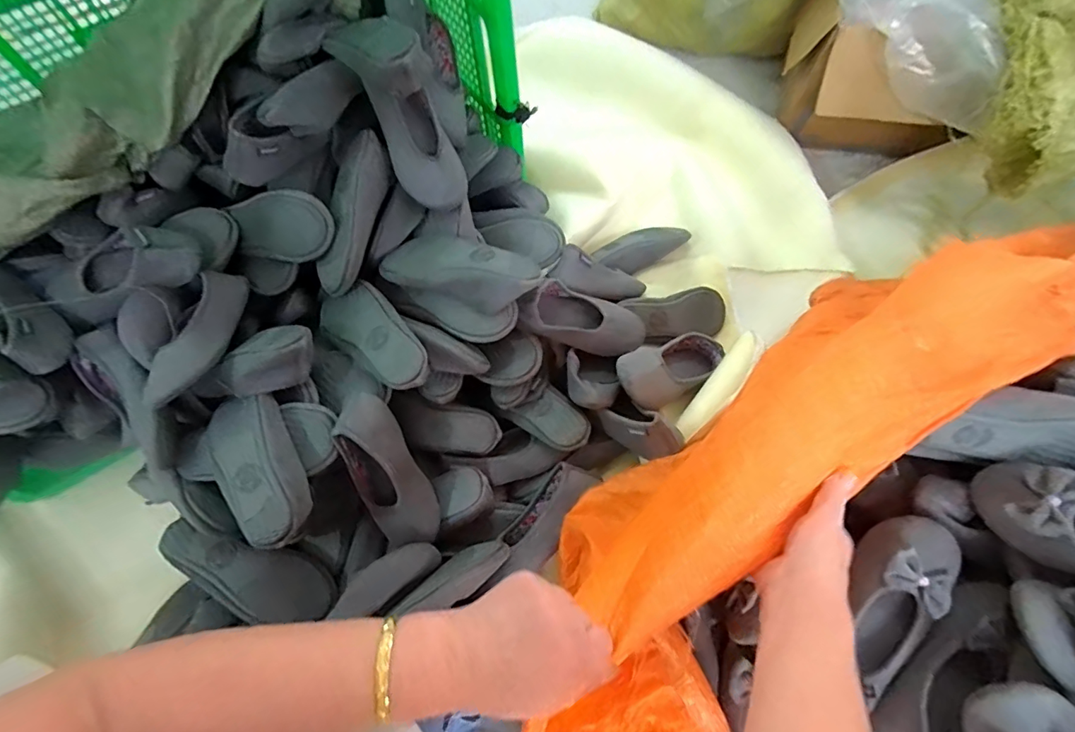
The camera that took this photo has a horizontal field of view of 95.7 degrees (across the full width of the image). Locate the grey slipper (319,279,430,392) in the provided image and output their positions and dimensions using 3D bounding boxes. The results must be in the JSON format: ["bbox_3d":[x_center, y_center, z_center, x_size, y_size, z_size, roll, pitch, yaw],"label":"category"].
[{"bbox_3d":[-0.233,-0.045,0.692,0.092,0.061,0.231,-43,58,-16],"label":"grey slipper"}]

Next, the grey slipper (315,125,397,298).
[{"bbox_3d":[-0.274,-0.223,0.711,0.084,0.053,0.236,10,83,7],"label":"grey slipper"}]

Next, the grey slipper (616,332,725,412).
[{"bbox_3d":[0.208,0.001,0.767,0.212,0.064,0.101,-23,62,-41],"label":"grey slipper"}]

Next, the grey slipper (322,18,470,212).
[{"bbox_3d":[-0.177,-0.337,0.669,0.088,0.242,0.077,-31,32,-11],"label":"grey slipper"}]

